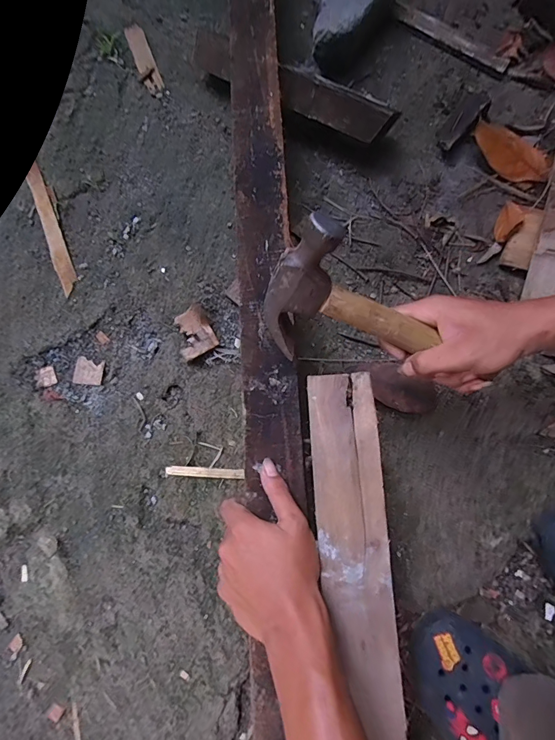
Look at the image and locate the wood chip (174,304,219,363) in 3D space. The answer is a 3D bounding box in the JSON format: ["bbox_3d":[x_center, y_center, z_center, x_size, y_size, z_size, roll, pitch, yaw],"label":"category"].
[{"bbox_3d":[-0.109,-0.047,0.518,0.047,0.021,0.061,-26,78,-5],"label":"wood chip"}]

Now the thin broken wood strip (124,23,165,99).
[{"bbox_3d":[-0.207,-0.484,0.622,0.029,0.004,0.129,-23,85,9],"label":"thin broken wood strip"}]

